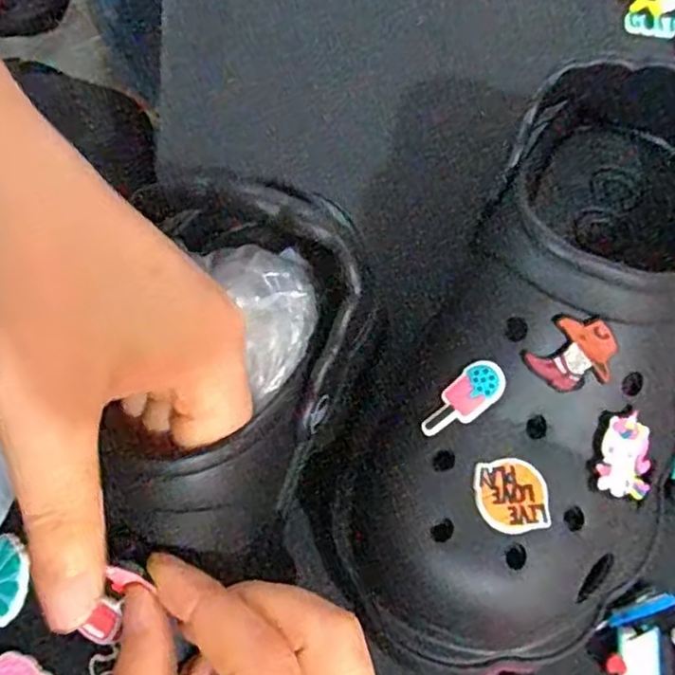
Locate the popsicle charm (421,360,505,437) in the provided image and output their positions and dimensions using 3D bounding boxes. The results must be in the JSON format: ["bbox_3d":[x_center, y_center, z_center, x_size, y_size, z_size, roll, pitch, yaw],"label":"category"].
[{"bbox_3d":[0.042,0.021,0.220,0.032,0.004,0.014,-41,74,1],"label":"popsicle charm"}]

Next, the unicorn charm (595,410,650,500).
[{"bbox_3d":[0.096,0.039,0.218,0.020,0.004,0.027,10,87,-18],"label":"unicorn charm"}]

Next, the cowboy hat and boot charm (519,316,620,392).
[{"bbox_3d":[0.078,0.006,0.216,0.024,0.004,0.026,42,101,-2],"label":"cowboy hat and boot charm"}]

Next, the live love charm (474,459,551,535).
[{"bbox_3d":[0.056,0.051,0.212,0.022,0.004,0.022,-5,68,-2],"label":"live love charm"}]

